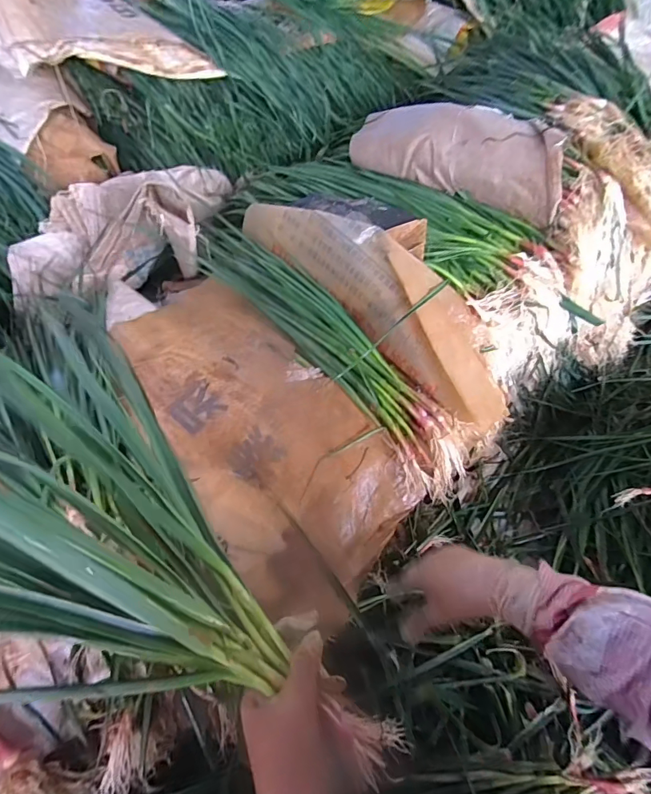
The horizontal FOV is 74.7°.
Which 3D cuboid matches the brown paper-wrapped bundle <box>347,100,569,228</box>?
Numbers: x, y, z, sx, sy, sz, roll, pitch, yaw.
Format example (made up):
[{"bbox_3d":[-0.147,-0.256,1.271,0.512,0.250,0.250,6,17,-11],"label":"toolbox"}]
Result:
[{"bbox_3d":[0.246,-0.481,0.823,0.453,0.115,0.135,32,58,18],"label":"brown paper-wrapped bundle"}]

